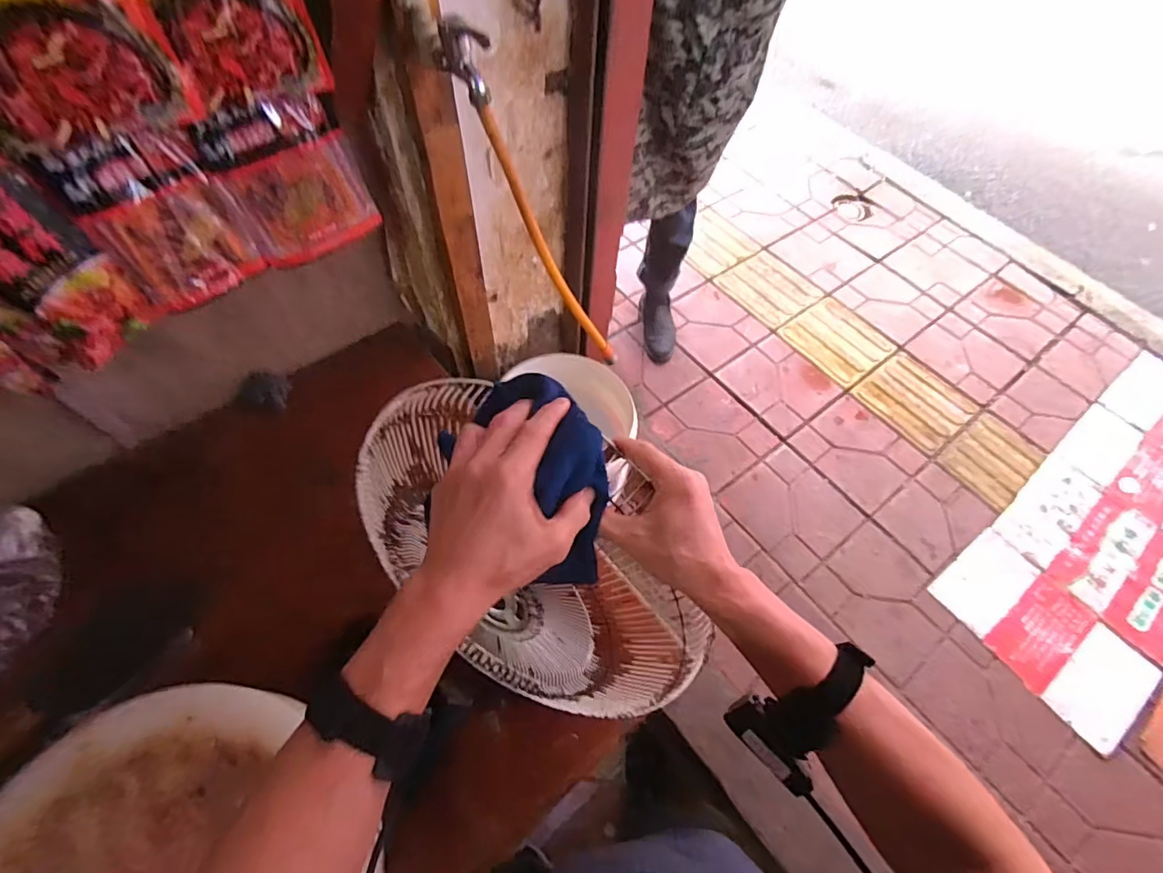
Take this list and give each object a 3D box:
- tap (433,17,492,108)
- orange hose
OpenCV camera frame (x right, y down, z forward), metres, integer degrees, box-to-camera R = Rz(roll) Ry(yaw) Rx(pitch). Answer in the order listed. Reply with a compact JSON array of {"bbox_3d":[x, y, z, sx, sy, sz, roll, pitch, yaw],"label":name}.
[{"bbox_3d":[-0.125,-0.393,0.548,0.030,0.067,0.080,-28,64,-17],"label":"tap"},{"bbox_3d":[-0.038,-0.246,0.727,0.036,0.403,0.025,2,56,29],"label":"orange hose"}]

